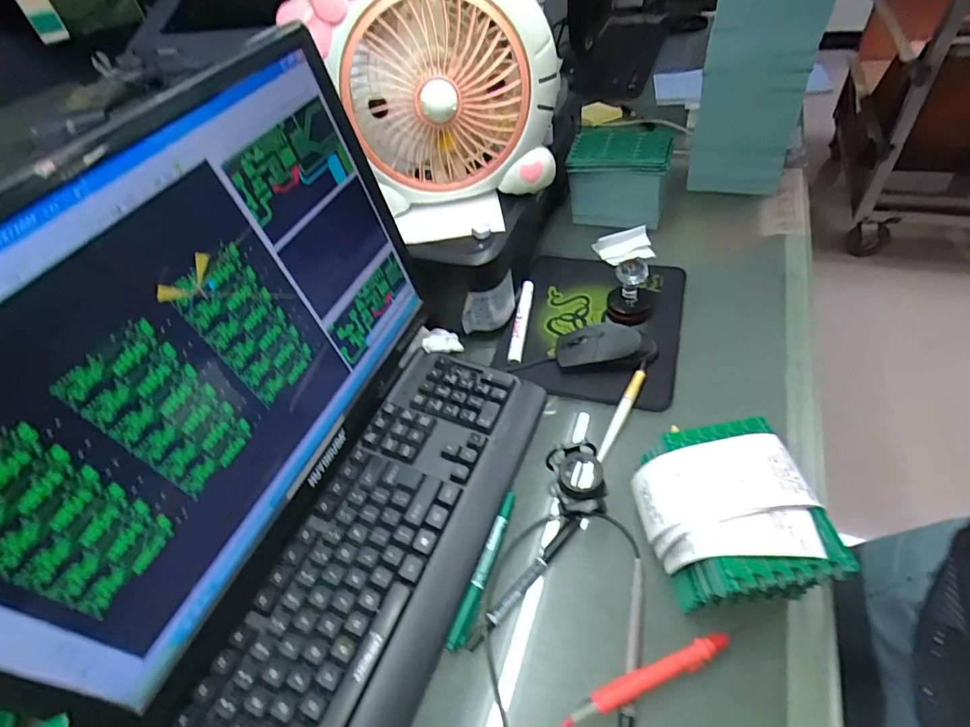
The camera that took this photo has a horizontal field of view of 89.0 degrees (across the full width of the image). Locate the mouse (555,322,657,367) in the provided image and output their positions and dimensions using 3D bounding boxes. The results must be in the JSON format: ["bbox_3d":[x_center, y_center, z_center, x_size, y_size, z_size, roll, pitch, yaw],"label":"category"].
[{"bbox_3d":[0.142,-0.021,0.574,0.115,0.040,0.059,2,50,2],"label":"mouse"}]

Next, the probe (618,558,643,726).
[{"bbox_3d":[0.112,0.218,0.373,0.011,0.014,0.141,14,50,11],"label":"probe"}]

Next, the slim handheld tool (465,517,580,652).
[{"bbox_3d":[0.037,0.185,0.424,0.012,0.015,0.141,36,57,27],"label":"slim handheld tool"}]

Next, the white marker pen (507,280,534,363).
[{"bbox_3d":[0.047,-0.055,0.629,0.018,0.019,0.135,8,49,7],"label":"white marker pen"}]

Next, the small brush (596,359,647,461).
[{"bbox_3d":[0.149,0.047,0.525,0.013,0.014,0.129,24,53,19],"label":"small brush"}]

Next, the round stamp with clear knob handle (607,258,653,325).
[{"bbox_3d":[0.181,-0.087,0.602,0.055,0.077,0.049,20,53,16],"label":"round stamp with clear knob handle"}]

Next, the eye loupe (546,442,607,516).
[{"bbox_3d":[0.085,0.108,0.452,0.052,0.049,0.048,4,50,3],"label":"eye loupe"}]

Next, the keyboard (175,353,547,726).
[{"bbox_3d":[-0.085,0.160,0.435,0.151,0.022,0.433,18,51,15],"label":"keyboard"}]

